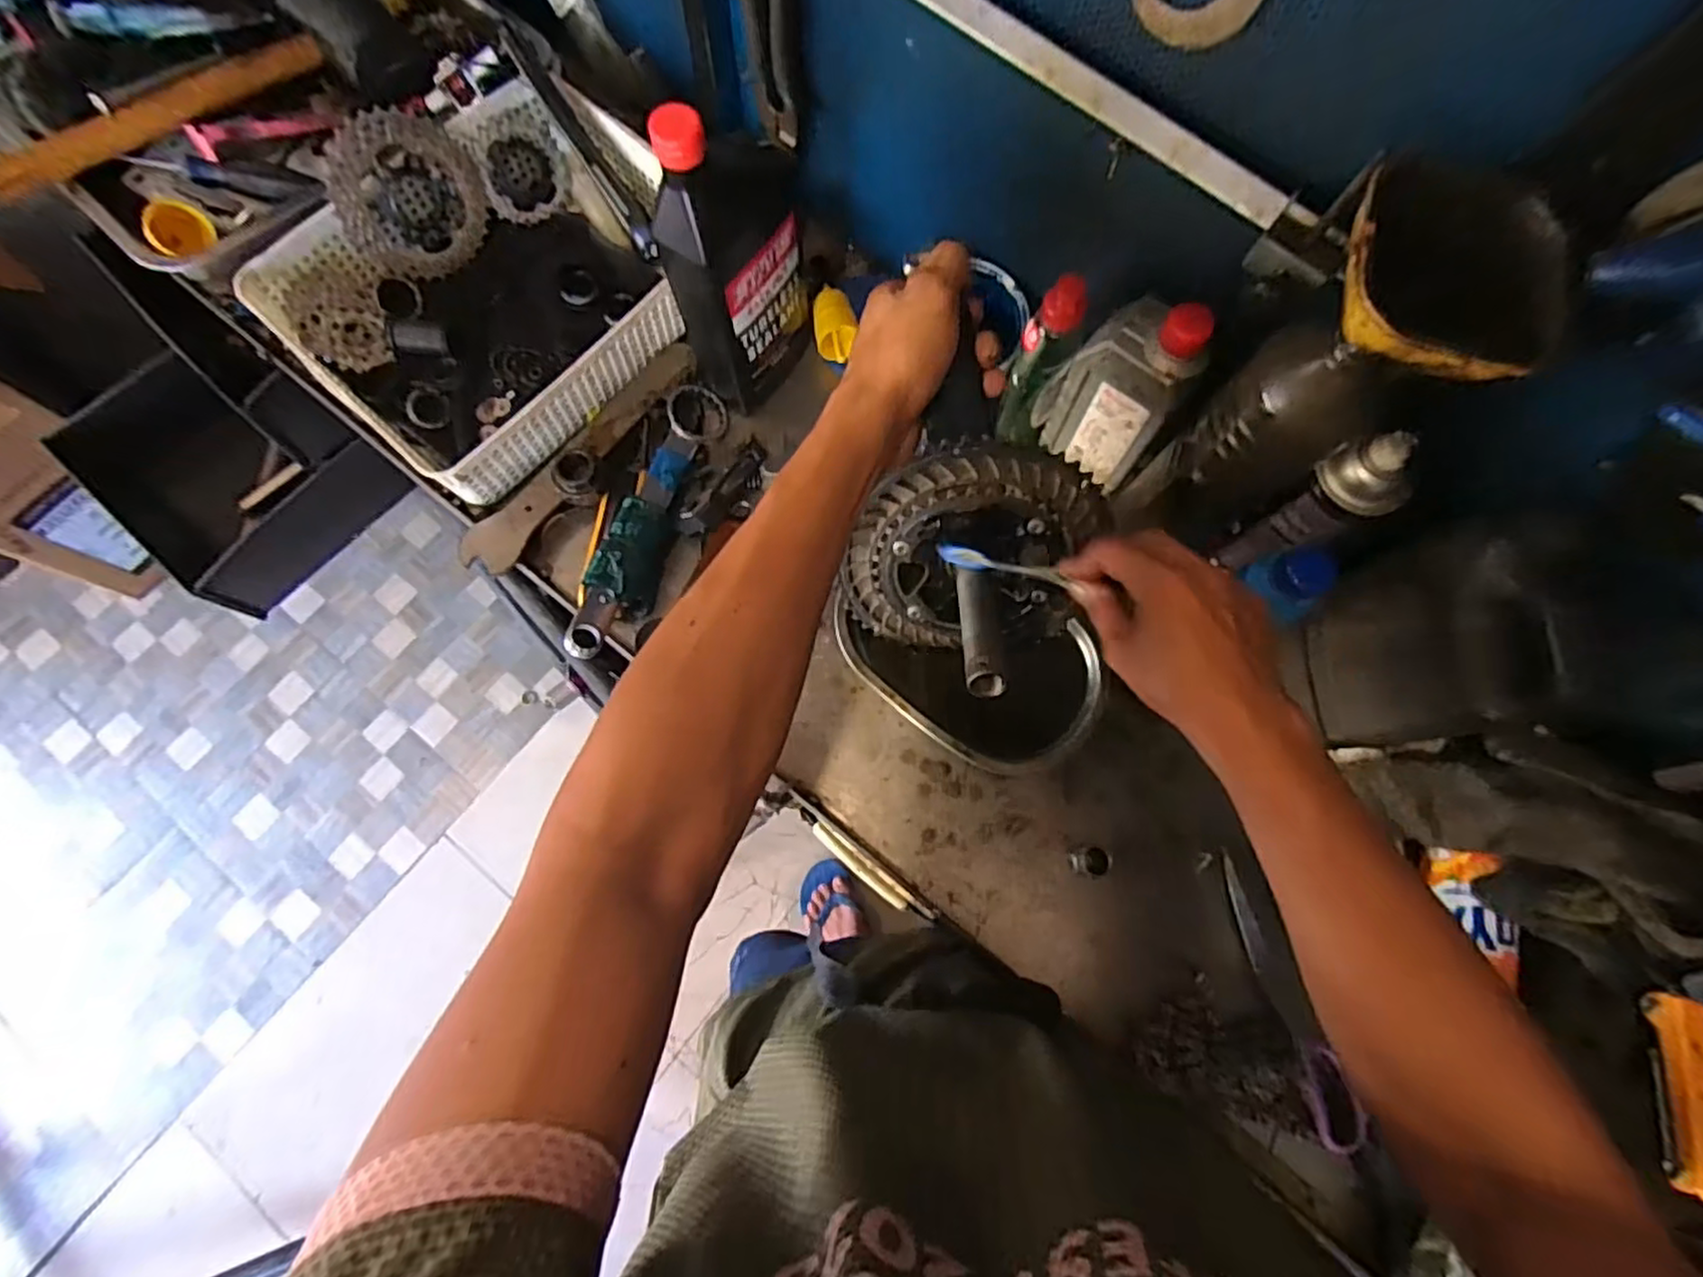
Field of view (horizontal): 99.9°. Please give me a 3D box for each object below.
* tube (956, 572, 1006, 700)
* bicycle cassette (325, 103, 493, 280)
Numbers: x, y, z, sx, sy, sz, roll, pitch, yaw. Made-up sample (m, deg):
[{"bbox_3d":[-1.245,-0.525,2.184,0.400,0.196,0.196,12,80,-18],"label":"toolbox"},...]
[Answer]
[{"bbox_3d":[0.084,-0.010,0.468,0.028,0.022,0.110,5,48,0],"label":"tube"},{"bbox_3d":[-0.382,-0.381,0.616,0.118,0.119,0.033,-30,52,-35],"label":"bicycle cassette"}]

